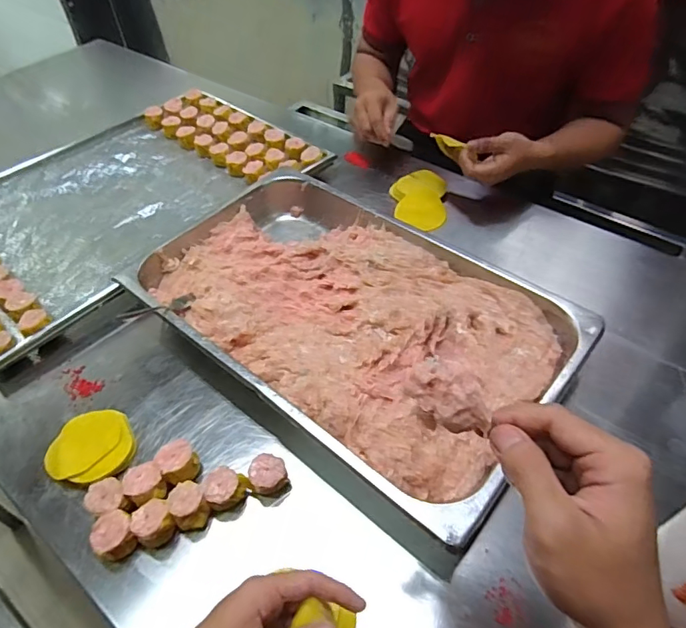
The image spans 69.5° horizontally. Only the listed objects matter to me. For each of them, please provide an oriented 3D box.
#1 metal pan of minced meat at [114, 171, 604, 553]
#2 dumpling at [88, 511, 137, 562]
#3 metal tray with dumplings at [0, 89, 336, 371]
[{"bbox_3d":[0.001,-0.002,0.625,0.521,0.060,0.324,32,57,26],"label":"metal pan of minced meat"},{"bbox_3d":[-0.217,0.213,0.474,0.036,0.035,0.037,-1,49,1],"label":"dumpling"},{"bbox_3d":[-0.369,-0.201,0.819,0.420,0.058,0.592,31,57,26],"label":"metal tray with dumplings"}]

